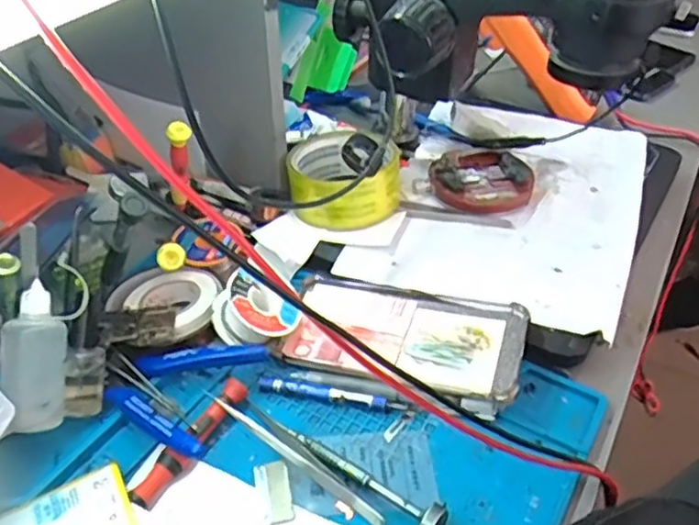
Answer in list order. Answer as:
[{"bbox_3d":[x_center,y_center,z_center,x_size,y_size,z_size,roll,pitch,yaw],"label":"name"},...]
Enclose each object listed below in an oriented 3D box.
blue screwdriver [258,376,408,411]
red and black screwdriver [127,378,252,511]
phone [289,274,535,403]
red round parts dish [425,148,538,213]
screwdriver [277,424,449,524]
[{"bbox_3d":[-0.011,0.085,0.440,0.096,0.007,0.009,7,40,9],"label":"blue screwdriver"},{"bbox_3d":[-0.094,0.105,0.403,0.016,0.014,0.092,20,43,23],"label":"red and black screwdriver"},{"bbox_3d":[0.039,0.049,0.463,0.155,0.011,0.082,7,47,16],"label":"phone"},{"bbox_3d":[0.114,-0.071,0.585,0.084,0.020,0.081,0,39,0],"label":"red round parts dish"},{"bbox_3d":[0.006,0.122,0.394,0.114,0.014,0.016,28,47,30],"label":"screwdriver"}]

